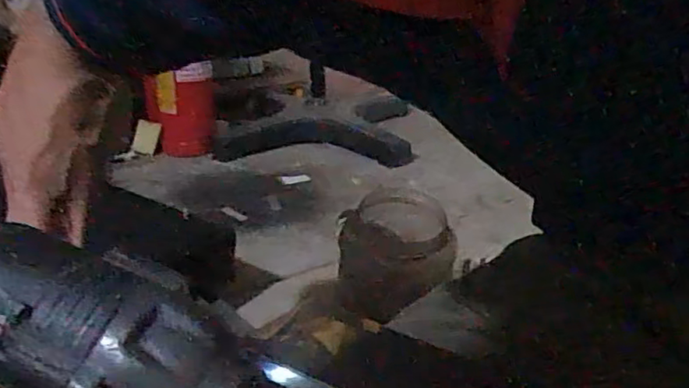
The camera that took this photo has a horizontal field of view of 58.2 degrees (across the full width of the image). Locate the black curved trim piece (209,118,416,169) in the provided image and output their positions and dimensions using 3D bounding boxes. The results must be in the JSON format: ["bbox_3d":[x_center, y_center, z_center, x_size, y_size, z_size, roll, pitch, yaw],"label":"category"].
[{"bbox_3d":[-0.073,-0.124,1.457,0.447,0.048,0.176,1,24,0],"label":"black curved trim piece"}]

